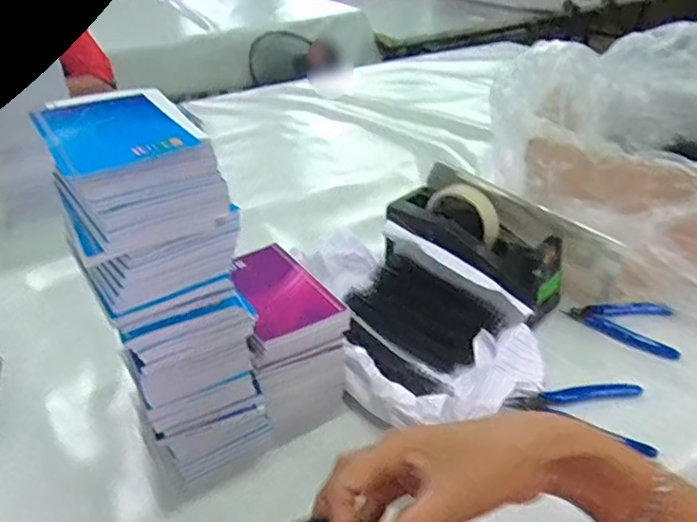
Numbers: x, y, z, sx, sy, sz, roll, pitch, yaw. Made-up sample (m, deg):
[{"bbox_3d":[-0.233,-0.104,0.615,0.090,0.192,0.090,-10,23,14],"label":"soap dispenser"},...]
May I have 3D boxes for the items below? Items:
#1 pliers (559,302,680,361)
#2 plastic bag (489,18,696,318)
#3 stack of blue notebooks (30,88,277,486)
[{"bbox_3d":[0.308,0.063,0.656,0.113,0.014,0.065,22,40,32],"label":"pliers"},{"bbox_3d":[0.370,-0.124,0.728,0.377,0.232,0.355,8,34,16],"label":"plastic bag"},{"bbox_3d":[-0.143,0.022,0.461,0.101,0.292,0.123,-20,37,-25],"label":"stack of blue notebooks"}]

